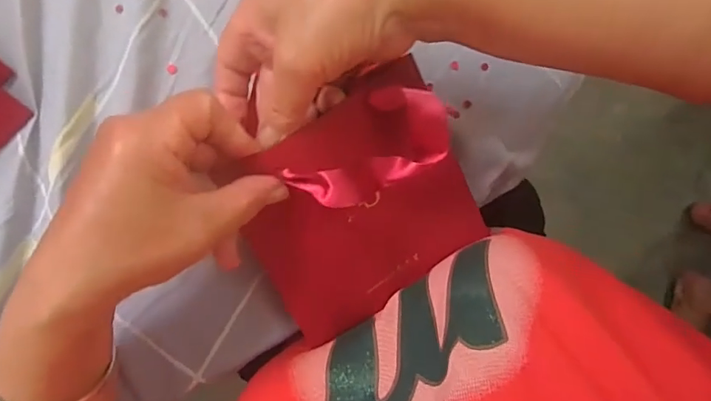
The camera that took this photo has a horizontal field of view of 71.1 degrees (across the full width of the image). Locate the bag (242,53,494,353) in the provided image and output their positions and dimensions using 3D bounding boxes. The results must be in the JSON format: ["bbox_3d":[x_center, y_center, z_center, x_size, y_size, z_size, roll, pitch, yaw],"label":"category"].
[{"bbox_3d":[0.007,0.011,0.286,0.136,0.041,0.130,-31,124,-6],"label":"bag"}]

